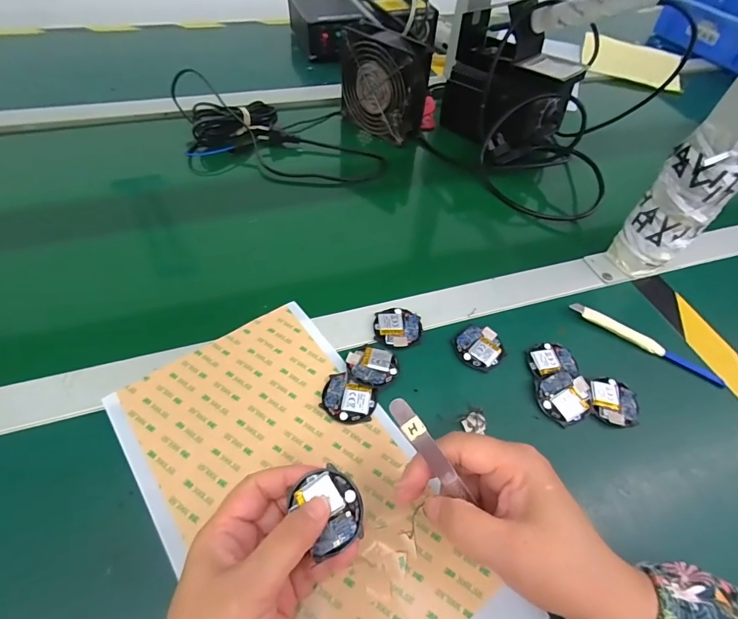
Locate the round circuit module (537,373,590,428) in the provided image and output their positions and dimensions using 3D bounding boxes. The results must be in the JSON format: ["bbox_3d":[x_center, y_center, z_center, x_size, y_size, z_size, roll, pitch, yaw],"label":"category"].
[{"bbox_3d":[0.163,0.072,0.334,0.044,0.007,0.044,0,67,1],"label":"round circuit module"}]

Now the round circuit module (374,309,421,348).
[{"bbox_3d":[0.026,0.016,0.365,0.043,0.004,0.041,2,53,-3],"label":"round circuit module"}]

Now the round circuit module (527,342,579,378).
[{"bbox_3d":[0.163,0.044,0.355,0.041,0.009,0.036,-3,53,-7],"label":"round circuit module"}]

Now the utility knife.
[{"bbox_3d":[0.257,0.030,0.372,0.136,0.012,0.015,28,56,16],"label":"utility knife"}]

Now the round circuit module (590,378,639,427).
[{"bbox_3d":[0.203,0.077,0.333,0.040,0.007,0.040,2,53,-3],"label":"round circuit module"}]

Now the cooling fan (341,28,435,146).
[{"bbox_3d":[0.019,-0.308,0.550,0.117,0.112,0.048,37,59,22],"label":"cooling fan"}]

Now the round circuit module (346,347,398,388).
[{"bbox_3d":[0.003,0.047,0.337,0.042,0.009,0.039,2,53,-3],"label":"round circuit module"}]

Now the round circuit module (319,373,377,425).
[{"bbox_3d":[-0.017,0.072,0.320,0.043,0.009,0.035,26,56,15],"label":"round circuit module"}]

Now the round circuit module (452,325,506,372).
[{"bbox_3d":[0.099,0.033,0.360,0.045,0.005,0.042,2,53,-3],"label":"round circuit module"}]

